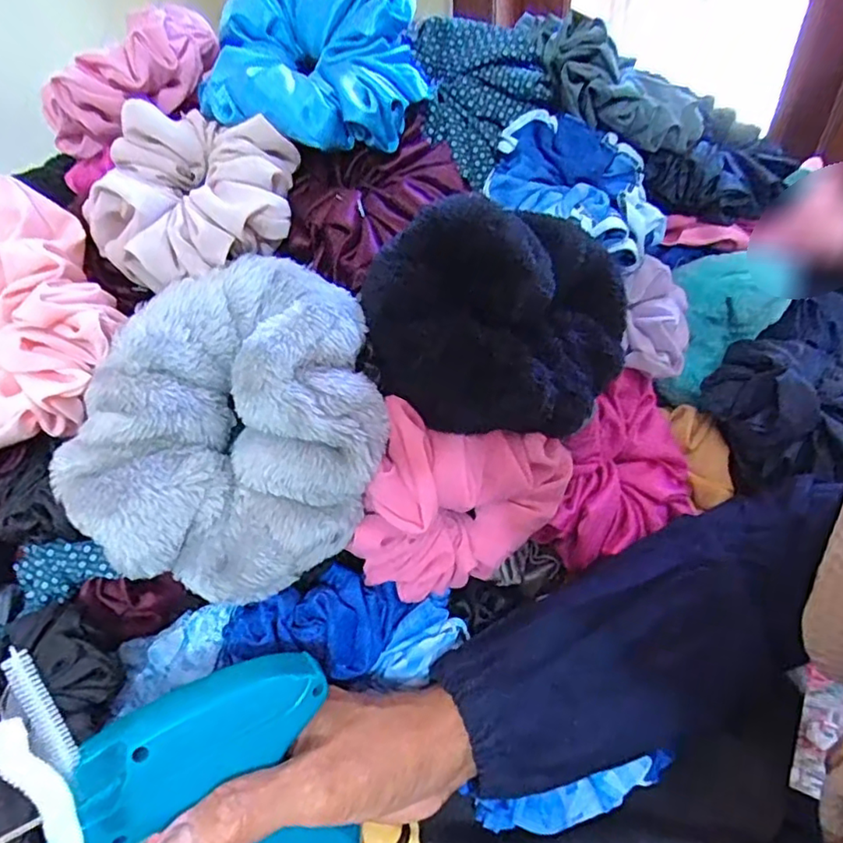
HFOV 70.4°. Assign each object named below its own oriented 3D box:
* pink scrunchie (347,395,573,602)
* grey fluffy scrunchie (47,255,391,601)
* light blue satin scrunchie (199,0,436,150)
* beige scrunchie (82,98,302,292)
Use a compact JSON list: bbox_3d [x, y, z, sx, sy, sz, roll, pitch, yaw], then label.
[{"bbox_3d":[0.022,0.046,0.290,0.108,0.090,0.025,11,15,-31],"label":"pink scrunchie"},{"bbox_3d":[-0.077,-0.002,0.258,0.122,0.050,0.146,19,73,2],"label":"grey fluffy scrunchie"},{"bbox_3d":[-0.053,-0.194,0.328,0.105,0.043,0.115,6,71,0],"label":"light blue satin scrunchie"},{"bbox_3d":[-0.109,-0.110,0.286,0.090,0.038,0.098,2,69,-2],"label":"beige scrunchie"}]

